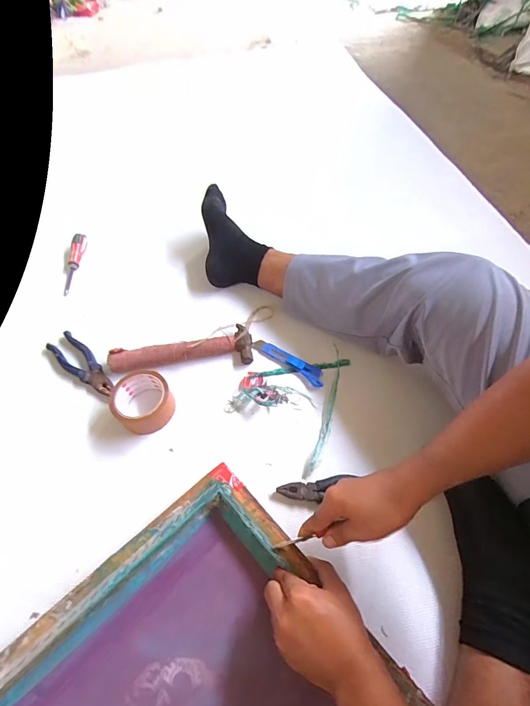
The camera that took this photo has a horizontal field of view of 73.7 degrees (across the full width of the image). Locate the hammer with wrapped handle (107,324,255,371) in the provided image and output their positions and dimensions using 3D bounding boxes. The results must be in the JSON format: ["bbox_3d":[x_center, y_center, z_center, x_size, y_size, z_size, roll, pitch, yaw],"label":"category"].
[{"bbox_3d":[-0.154,-0.008,0.663,0.258,0.040,0.077,-5,56,0],"label":"hammer with wrapped handle"}]

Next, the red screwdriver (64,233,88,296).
[{"bbox_3d":[-0.443,-0.208,0.819,0.026,0.021,0.177,-1,67,5],"label":"red screwdriver"}]

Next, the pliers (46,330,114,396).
[{"bbox_3d":[-0.338,0.019,0.659,0.177,0.020,0.050,33,64,22],"label":"pliers"}]

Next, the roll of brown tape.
[{"bbox_3d":[-0.202,0.085,0.591,0.104,0.051,0.098,29,63,21],"label":"roll of brown tape"}]

